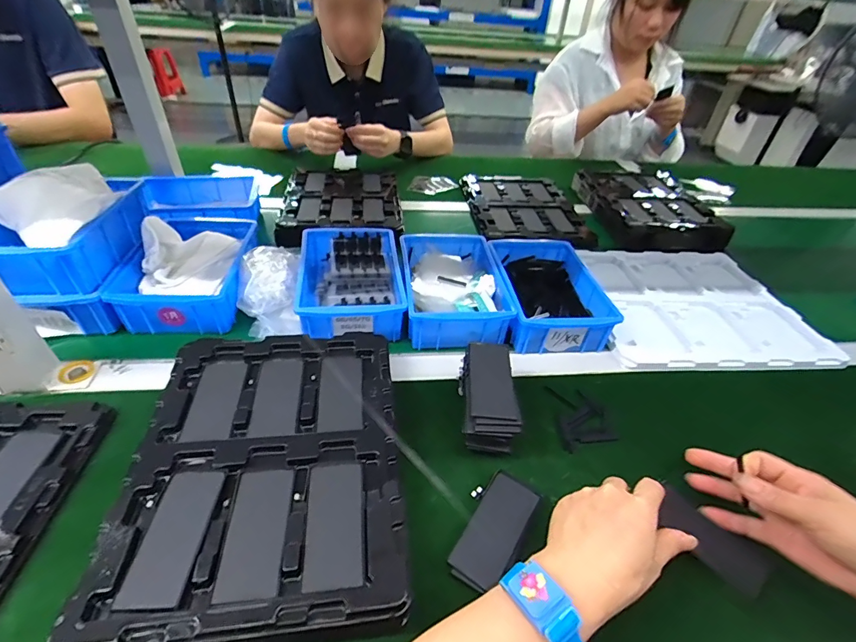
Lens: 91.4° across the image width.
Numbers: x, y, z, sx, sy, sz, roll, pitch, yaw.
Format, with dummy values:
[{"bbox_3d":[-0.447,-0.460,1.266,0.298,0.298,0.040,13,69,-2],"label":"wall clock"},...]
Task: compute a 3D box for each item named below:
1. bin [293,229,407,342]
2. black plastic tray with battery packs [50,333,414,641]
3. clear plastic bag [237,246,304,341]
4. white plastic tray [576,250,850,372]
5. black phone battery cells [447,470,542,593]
[{"bbox_3d":[-0.108,-0.057,0.590,0.134,0.056,0.202,-4,41,-10],"label":"bin"},{"bbox_3d":[-0.139,0.124,0.378,0.223,0.037,0.282,-2,41,-9],"label":"black plastic tray with battery packs"},{"bbox_3d":[-0.210,-0.037,0.553,0.073,0.072,0.136,-3,41,-10],"label":"clear plastic bag"},{"bbox_3d":[0.414,-0.029,0.657,0.318,0.016,0.291,2,40,-4],"label":"white plastic tray"},{"bbox_3d":[0.059,0.180,0.364,0.044,0.007,0.103,26,44,23],"label":"black phone battery cells"}]

